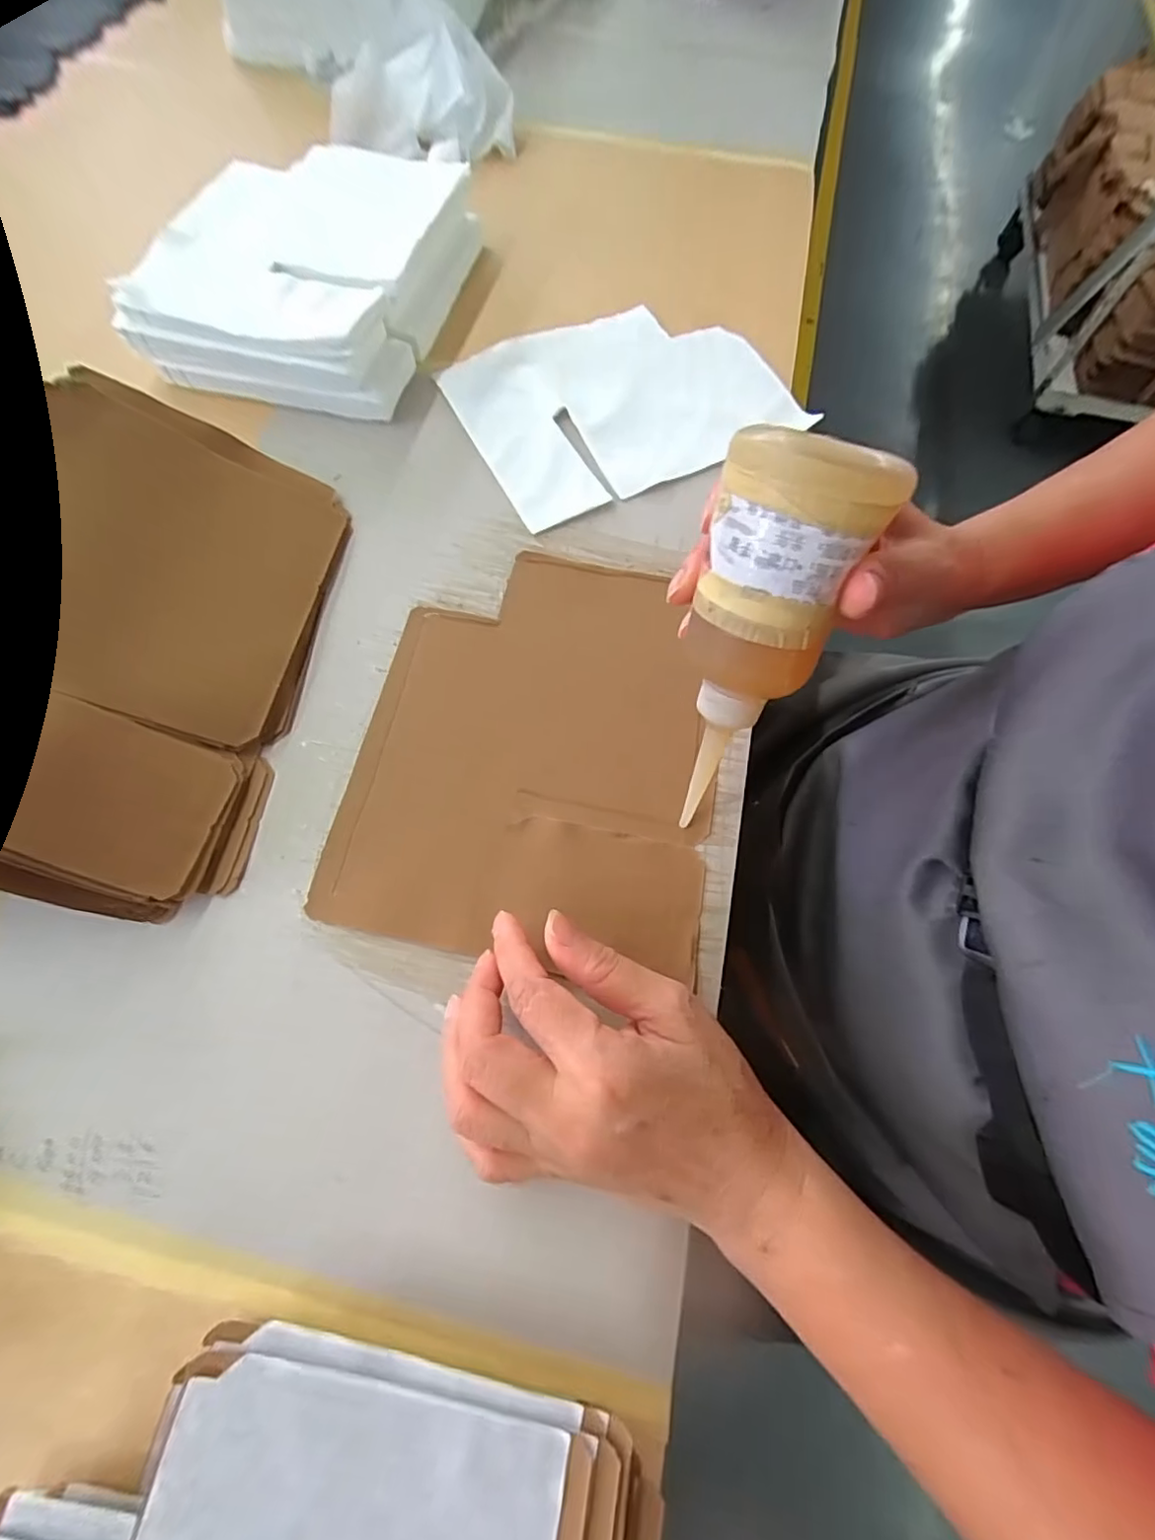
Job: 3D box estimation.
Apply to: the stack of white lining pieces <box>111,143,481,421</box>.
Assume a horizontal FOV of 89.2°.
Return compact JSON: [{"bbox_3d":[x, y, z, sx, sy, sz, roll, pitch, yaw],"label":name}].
[{"bbox_3d":[-0.201,-0.386,0.446,0.189,0.056,0.243,13,68,4],"label":"stack of white lining pieces"}]

